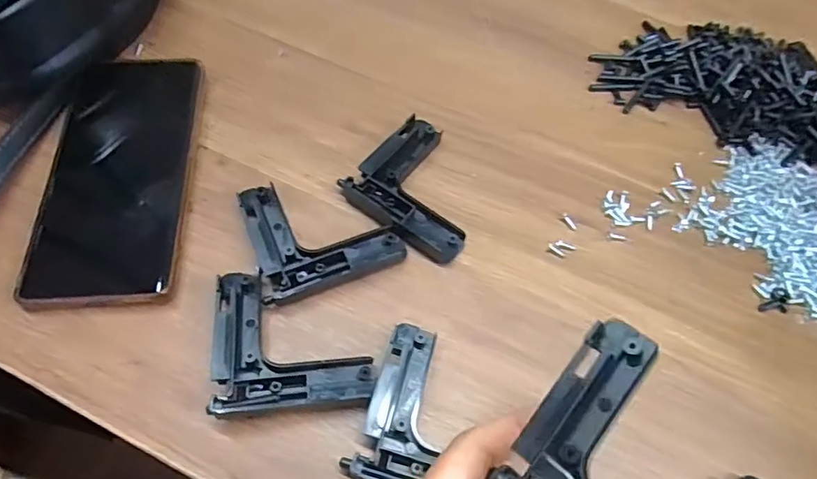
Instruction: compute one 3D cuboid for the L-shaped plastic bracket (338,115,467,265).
[{"bbox_3d":[0.011,-0.031,0.314,0.075,0.013,0.073,34,64,15],"label":"L-shaped plastic bracket"}]

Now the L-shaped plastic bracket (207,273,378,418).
[{"bbox_3d":[-0.055,0.047,0.260,0.072,0.020,0.071,-3,61,-5],"label":"L-shaped plastic bracket"}]

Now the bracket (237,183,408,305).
[{"bbox_3d":[-0.046,-0.006,0.293,0.076,0.016,0.070,-15,62,-12],"label":"bracket"}]

